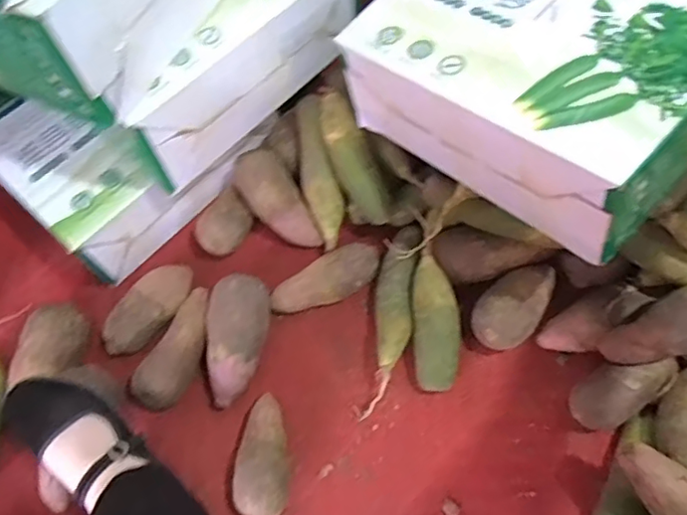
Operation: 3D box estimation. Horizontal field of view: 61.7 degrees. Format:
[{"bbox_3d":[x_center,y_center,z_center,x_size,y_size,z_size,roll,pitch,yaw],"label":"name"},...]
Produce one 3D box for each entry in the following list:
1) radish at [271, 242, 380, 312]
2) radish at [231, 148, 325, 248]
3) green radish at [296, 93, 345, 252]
[{"bbox_3d":[-0.019,0.032,0.774,0.154,0.054,0.058,-33,71,-10],"label":"radish"},{"bbox_3d":[-0.089,-0.077,0.802,0.069,0.054,0.160,-39,96,-12],"label":"radish"},{"bbox_3d":[-0.034,-0.120,0.796,0.049,0.045,0.212,-11,88,-2],"label":"green radish"}]

